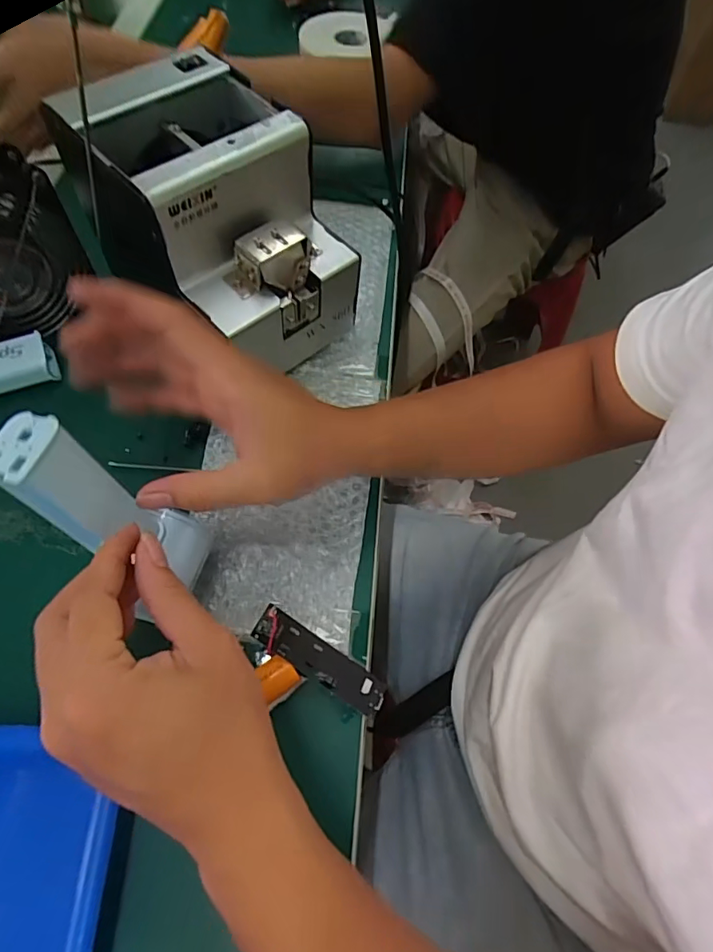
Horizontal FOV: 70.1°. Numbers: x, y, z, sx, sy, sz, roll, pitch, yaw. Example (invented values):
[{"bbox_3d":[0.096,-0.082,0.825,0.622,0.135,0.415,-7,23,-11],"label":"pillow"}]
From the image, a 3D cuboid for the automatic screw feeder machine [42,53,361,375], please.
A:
[{"bbox_3d":[-0.100,-0.187,0.383,0.125,0.147,0.183,-37,70,-19],"label":"automatic screw feeder machine"}]

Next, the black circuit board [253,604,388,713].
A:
[{"bbox_3d":[-0.021,0.112,0.310,0.091,0.007,0.026,37,49,-9],"label":"black circuit board"}]

